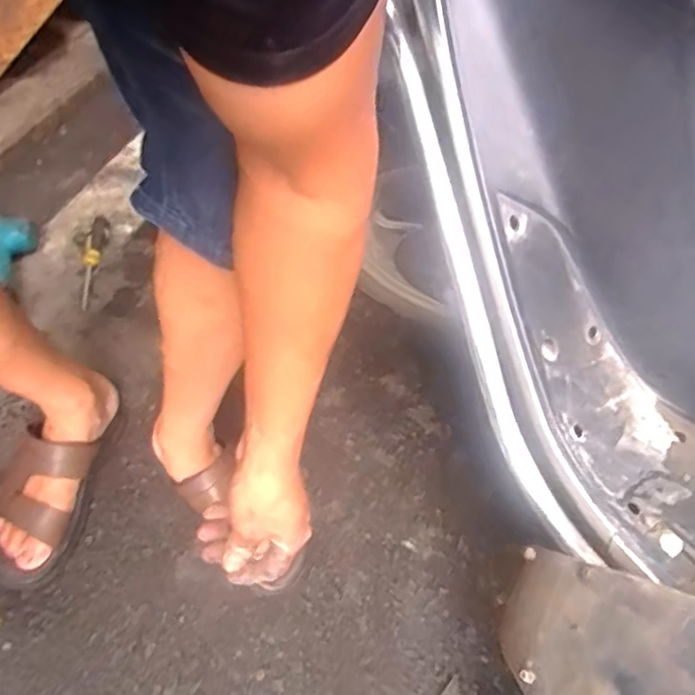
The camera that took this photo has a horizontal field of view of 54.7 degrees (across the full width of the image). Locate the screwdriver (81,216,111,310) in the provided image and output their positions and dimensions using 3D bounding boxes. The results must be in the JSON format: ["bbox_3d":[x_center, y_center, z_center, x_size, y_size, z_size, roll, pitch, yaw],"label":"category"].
[{"bbox_3d":[-0.421,-0.145,1.109,0.038,0.030,0.190,-2,48,-3],"label":"screwdriver"}]

